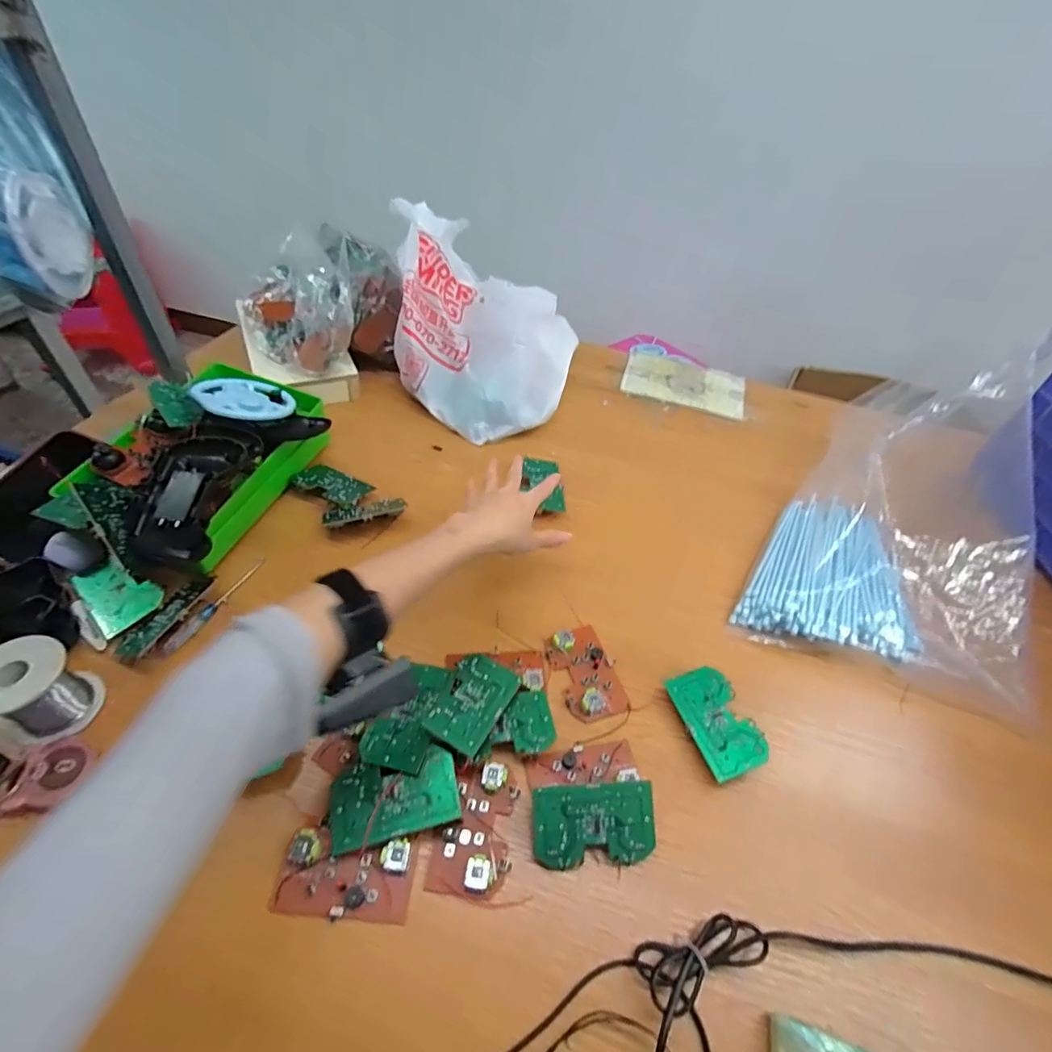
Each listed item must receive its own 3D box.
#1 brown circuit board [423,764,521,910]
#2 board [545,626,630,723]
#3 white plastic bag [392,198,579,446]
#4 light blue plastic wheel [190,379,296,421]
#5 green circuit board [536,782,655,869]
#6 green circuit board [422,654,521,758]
[{"bbox_3d":[-0.037,0.226,0.382,0.053,0.015,0.089,11,48,4],"label":"brown circuit board"},{"bbox_3d":[0.057,0.137,0.477,0.055,0.013,0.085,-13,50,-17],"label":"board"},{"bbox_3d":[-0.055,-0.288,0.723,0.258,0.191,0.277,-3,48,-9],"label":"white plastic bag"},{"bbox_3d":[-0.320,-0.146,0.580,0.088,0.015,0.097,37,35,21],"label":"light blue plastic wheel"},{"bbox_3d":[0.052,0.223,0.380,0.091,0.005,0.053,0,77,-6],"label":"green circuit board"},{"bbox_3d":[-0.044,0.145,0.424,0.052,0.004,0.087,27,35,13],"label":"green circuit board"}]

